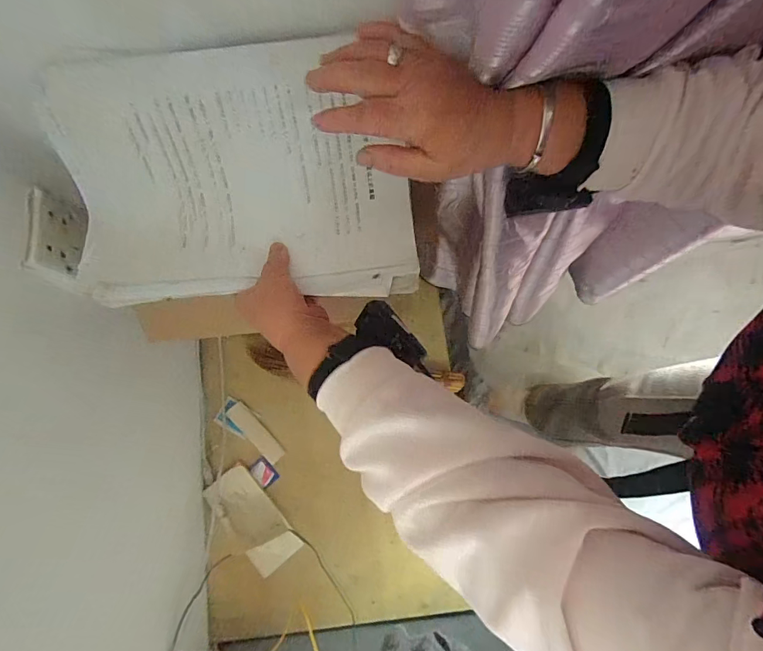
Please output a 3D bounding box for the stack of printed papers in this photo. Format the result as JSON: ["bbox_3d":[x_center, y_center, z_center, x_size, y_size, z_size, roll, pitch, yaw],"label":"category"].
[{"bbox_3d":[-0.124,-0.122,0.357,0.299,0.042,0.208,-5,103,-1],"label":"stack of printed papers"}]

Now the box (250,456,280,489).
[{"bbox_3d":[-0.188,0.237,0.654,0.031,0.006,0.044,-44,81,-7],"label":"box"}]

